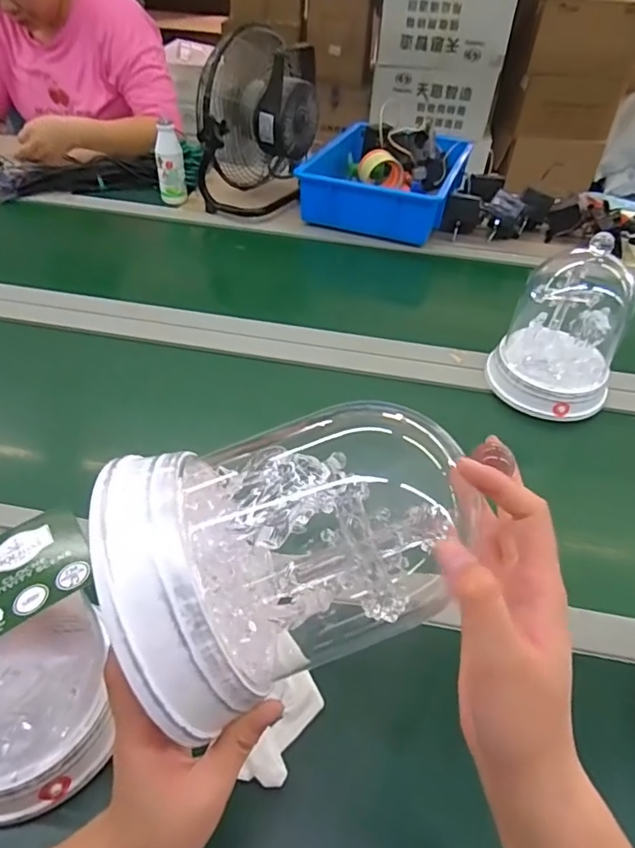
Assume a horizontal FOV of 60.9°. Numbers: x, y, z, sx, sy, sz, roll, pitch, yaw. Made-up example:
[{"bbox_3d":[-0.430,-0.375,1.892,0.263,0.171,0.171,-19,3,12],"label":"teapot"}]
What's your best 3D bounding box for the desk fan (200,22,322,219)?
[{"bbox_3d":[-0.111,-0.556,1.021,0.215,0.285,0.178,3,44,-1],"label":"desk fan"}]

